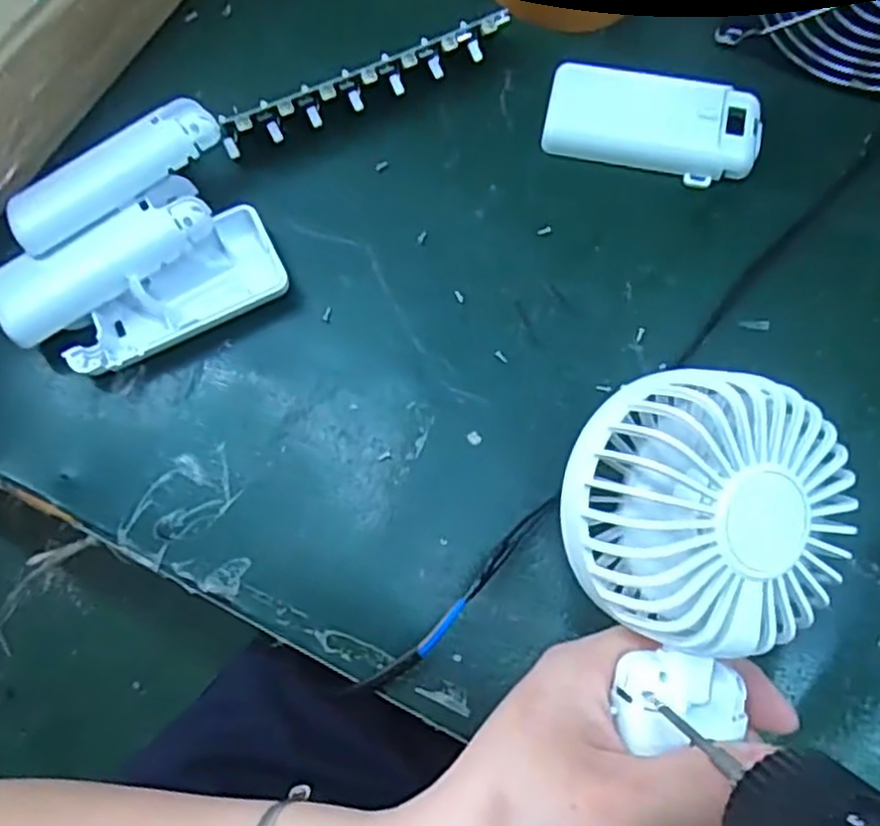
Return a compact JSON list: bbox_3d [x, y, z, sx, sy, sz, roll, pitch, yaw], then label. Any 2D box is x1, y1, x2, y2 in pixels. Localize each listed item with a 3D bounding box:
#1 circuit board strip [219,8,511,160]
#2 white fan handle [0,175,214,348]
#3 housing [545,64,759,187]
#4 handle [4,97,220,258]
[{"bbox_3d":[-0.033,-0.149,0.327,0.136,0.020,0.015,-24,76,-5],"label":"circuit board strip"},{"bbox_3d":[-0.141,-0.063,0.305,0.094,0.022,0.036,-29,76,-6],"label":"white fan handle"},{"bbox_3d":[0.096,-0.131,0.326,0.092,0.017,0.044,13,76,5],"label":"housing"},{"bbox_3d":[-0.138,-0.102,0.305,0.093,0.015,0.030,-38,77,-8],"label":"handle"}]

